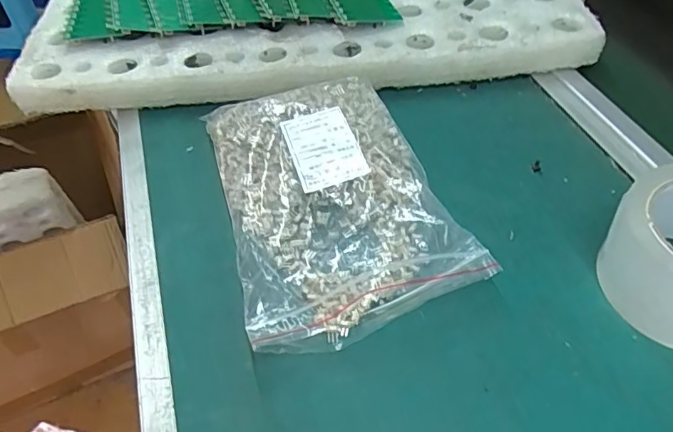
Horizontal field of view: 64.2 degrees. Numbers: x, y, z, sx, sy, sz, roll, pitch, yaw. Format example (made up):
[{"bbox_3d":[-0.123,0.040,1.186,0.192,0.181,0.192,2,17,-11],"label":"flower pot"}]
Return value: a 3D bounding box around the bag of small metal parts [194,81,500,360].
[{"bbox_3d":[-0.009,-0.023,0.405,0.160,0.037,0.239,-16,49,-12],"label":"bag of small metal parts"}]

